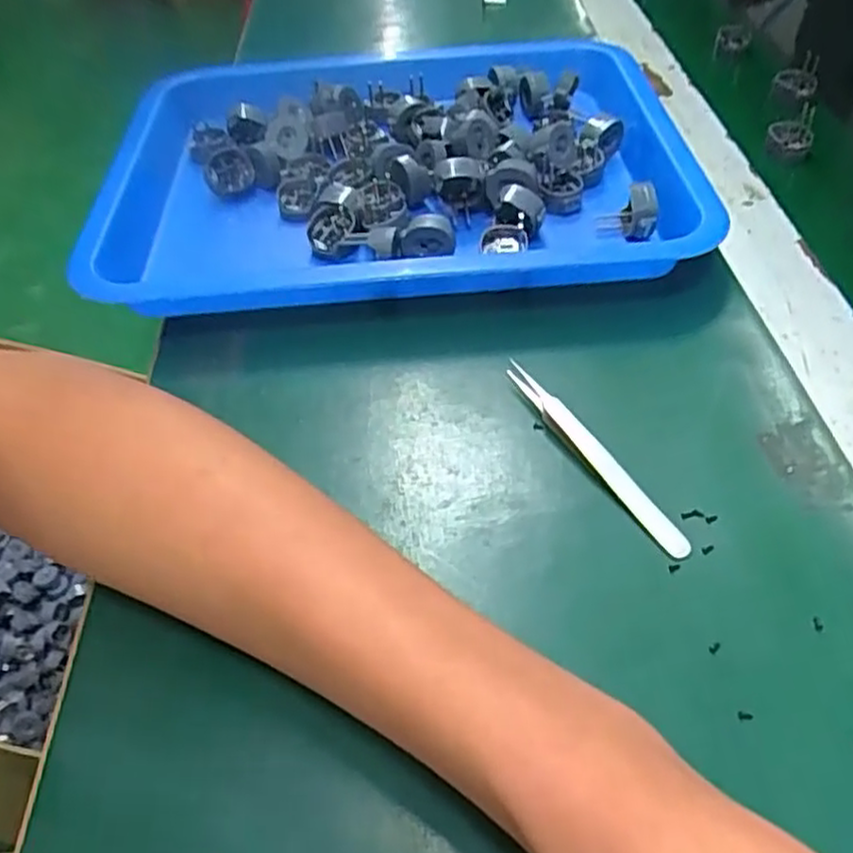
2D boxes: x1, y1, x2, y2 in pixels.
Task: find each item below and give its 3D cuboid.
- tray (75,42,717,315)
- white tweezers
[{"bbox_3d":[-0.023,-0.157,0.442,0.331,0.037,0.258,-5,47,0],"label":"tray"},{"bbox_3d":[0.066,0.008,0.302,0.011,0.013,0.114,-24,50,-16],"label":"white tweezers"}]

